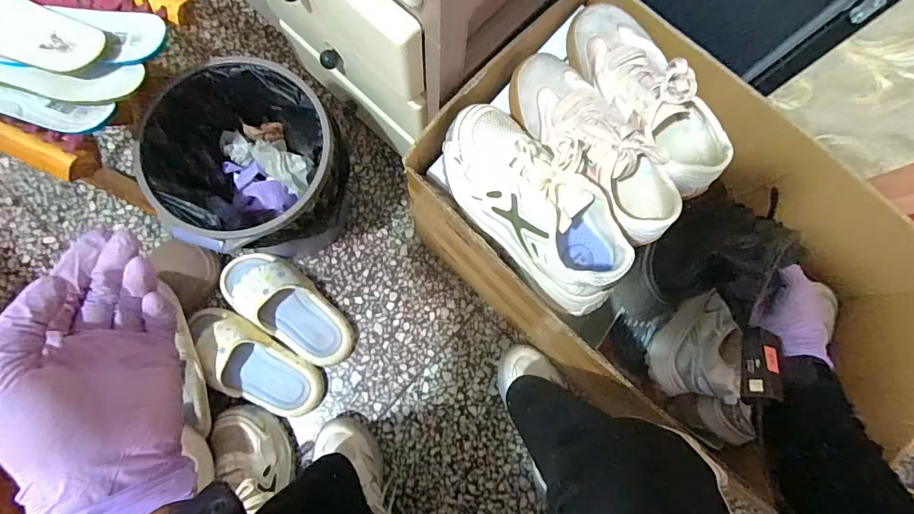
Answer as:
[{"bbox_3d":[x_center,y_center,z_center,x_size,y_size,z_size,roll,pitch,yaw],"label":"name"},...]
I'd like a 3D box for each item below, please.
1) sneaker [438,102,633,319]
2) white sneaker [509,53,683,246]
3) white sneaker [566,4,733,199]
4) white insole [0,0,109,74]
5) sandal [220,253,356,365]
[{"bbox_3d":[0.081,-0.051,0.451,0.094,0.091,0.249,-43,85,-9],"label":"sneaker"},{"bbox_3d":[0.145,-0.126,0.480,0.110,0.096,0.236,-41,84,-9],"label":"white sneaker"},{"bbox_3d":[0.217,-0.182,0.491,0.087,0.085,0.241,-24,82,-7],"label":"white sneaker"},{"bbox_3d":[-0.501,-0.257,0.470,0.248,0.011,0.080,19,79,0],"label":"white insole"},{"bbox_3d":[-0.274,0.078,0.703,0.243,0.085,0.106,35,80,4],"label":"sandal"}]

